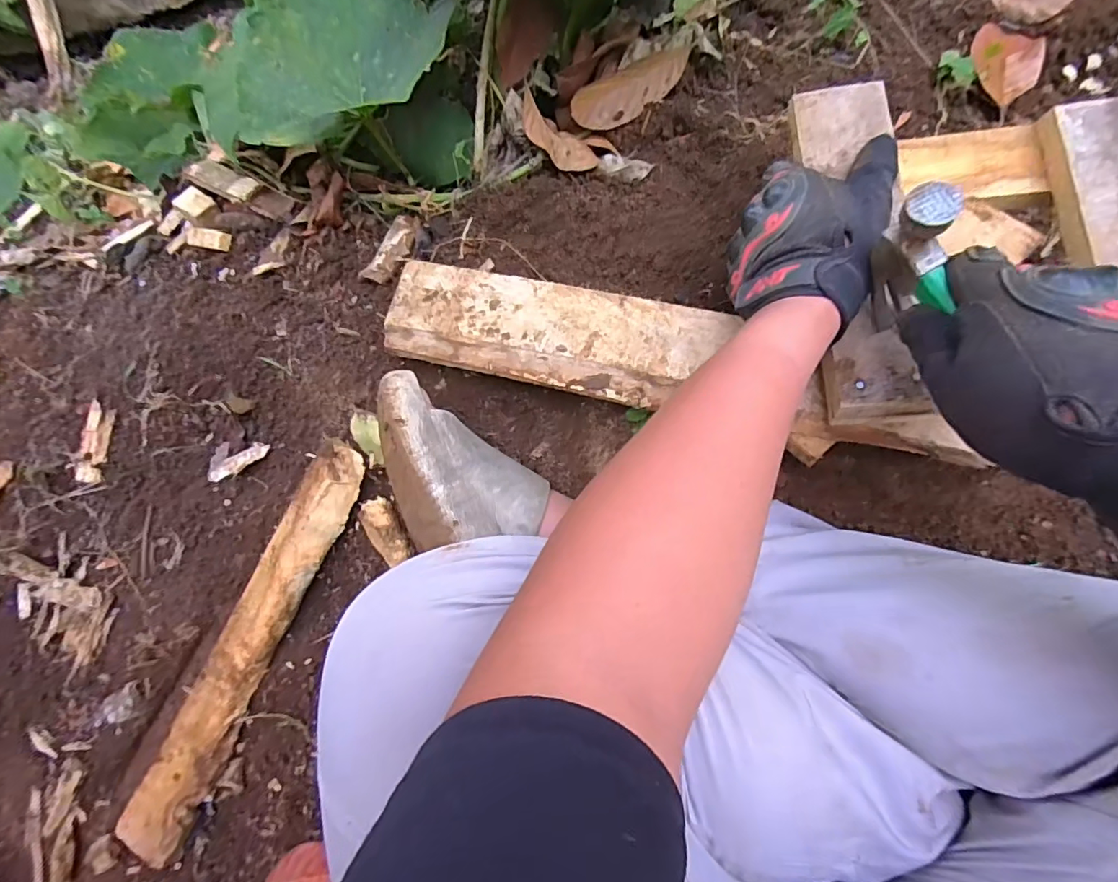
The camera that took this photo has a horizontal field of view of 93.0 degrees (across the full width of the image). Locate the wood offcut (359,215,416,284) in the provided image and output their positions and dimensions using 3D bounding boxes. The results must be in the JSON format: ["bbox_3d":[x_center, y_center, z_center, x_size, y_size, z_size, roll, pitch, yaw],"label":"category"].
[{"bbox_3d":[-0.175,-0.201,0.559,0.035,0.011,0.079,25,78,2],"label":"wood offcut"}]

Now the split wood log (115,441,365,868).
[{"bbox_3d":[-0.301,0.208,0.512,0.064,0.043,0.463,31,98,1],"label":"split wood log"}]

